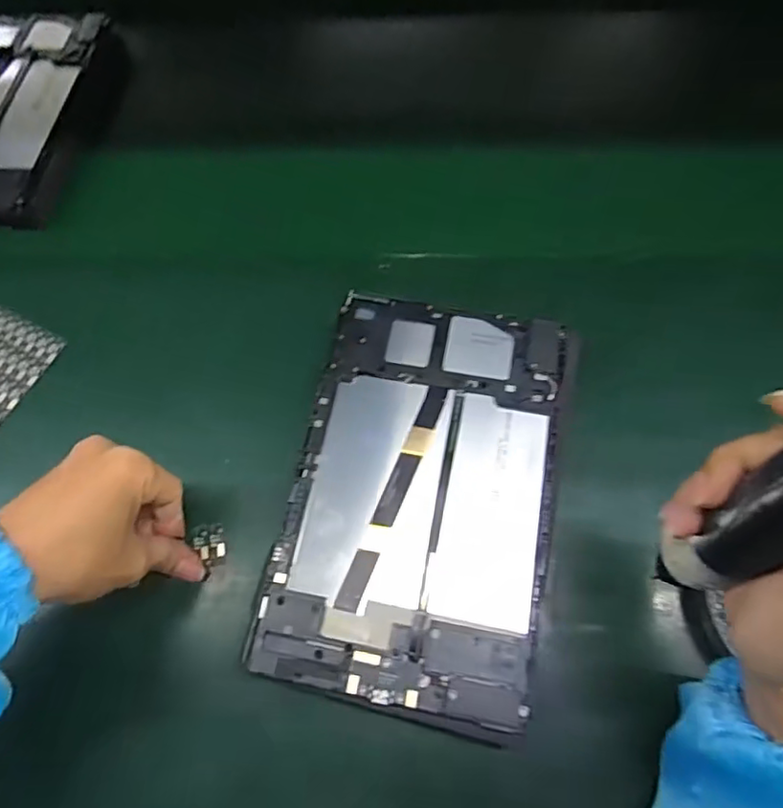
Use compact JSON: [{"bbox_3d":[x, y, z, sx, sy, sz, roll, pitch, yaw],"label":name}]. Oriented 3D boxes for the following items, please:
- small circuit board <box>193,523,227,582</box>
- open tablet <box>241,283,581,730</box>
[{"bbox_3d":[-0.111,0.088,0.372,0.017,0.006,0.028,-12,66,-3],"label":"small circuit board"},{"bbox_3d":[0.019,0.047,0.360,0.150,0.012,0.237,10,68,6],"label":"open tablet"}]

